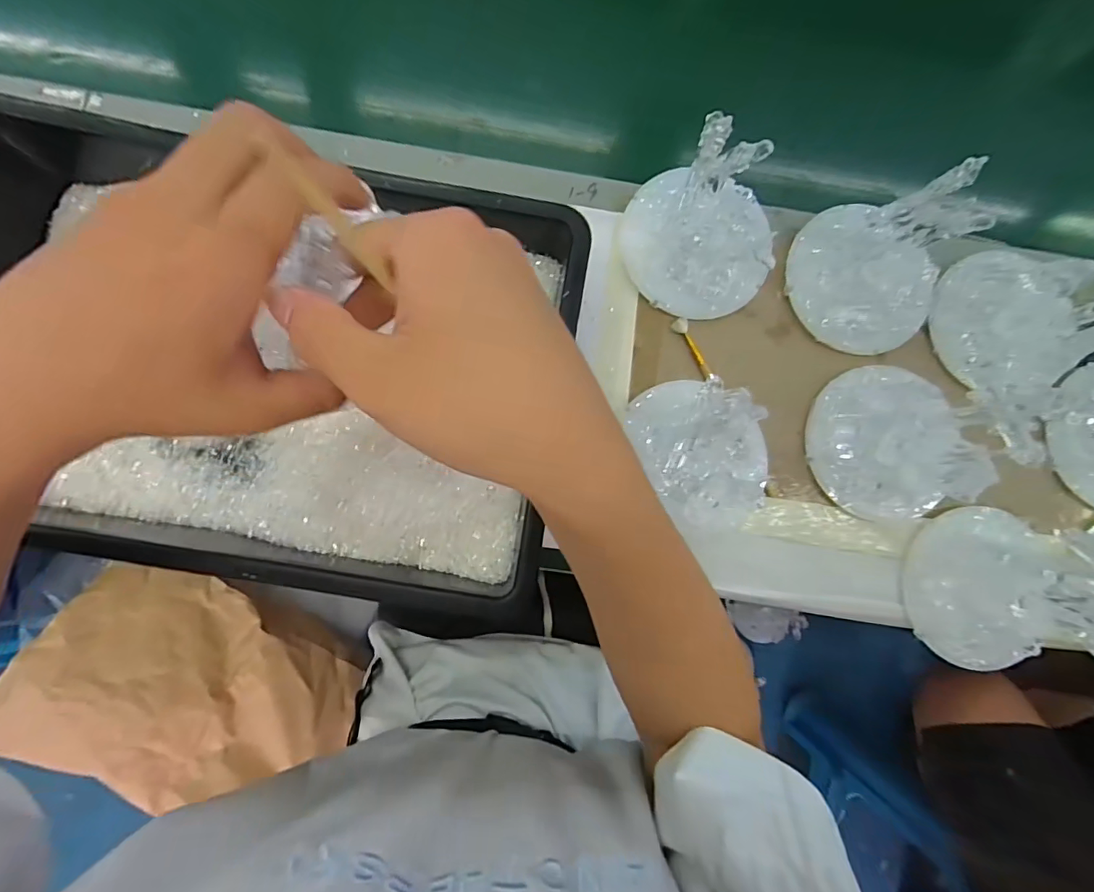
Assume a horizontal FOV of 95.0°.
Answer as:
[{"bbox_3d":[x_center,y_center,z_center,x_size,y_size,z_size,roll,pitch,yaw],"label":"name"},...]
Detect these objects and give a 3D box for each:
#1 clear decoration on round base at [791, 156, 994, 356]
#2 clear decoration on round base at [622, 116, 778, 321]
[{"bbox_3d":[0.271,-0.145,0.397,0.114,0.075,0.124,0,83,-4],"label":"clear decoration on round base"},{"bbox_3d":[0.129,-0.171,0.393,0.127,0.087,0.115,5,84,-2],"label":"clear decoration on round base"}]

